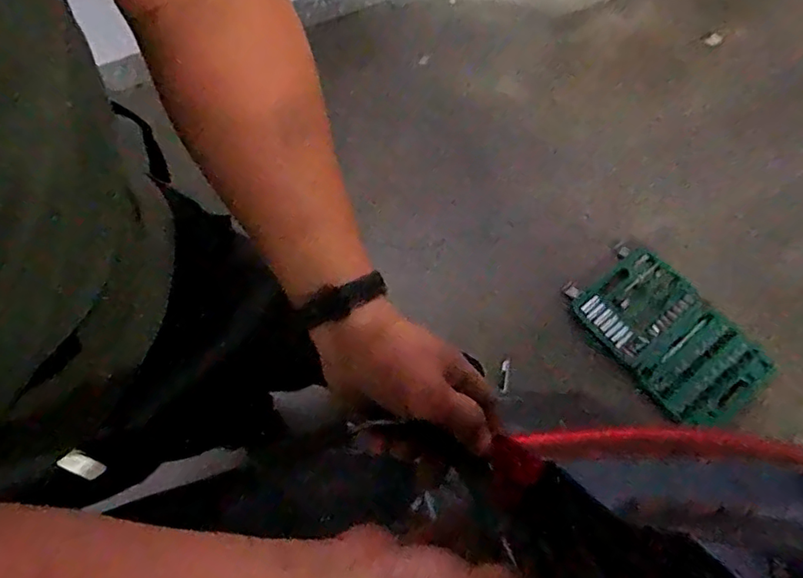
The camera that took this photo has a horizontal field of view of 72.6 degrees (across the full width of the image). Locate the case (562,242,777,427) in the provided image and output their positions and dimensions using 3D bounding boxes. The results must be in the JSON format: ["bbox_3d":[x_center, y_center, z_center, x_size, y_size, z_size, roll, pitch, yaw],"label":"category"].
[{"bbox_3d":[0.598,0.096,1.233,0.281,0.051,0.420,-34,73,-10],"label":"case"}]

